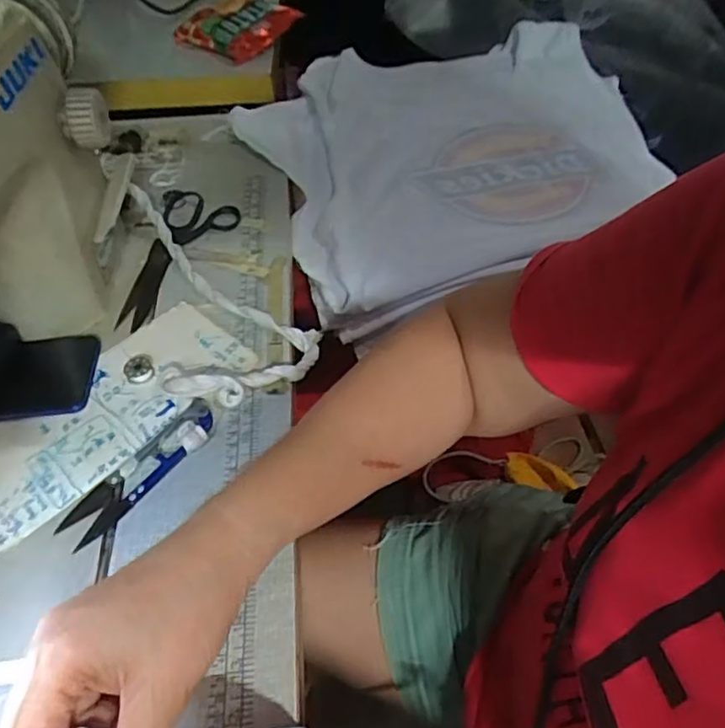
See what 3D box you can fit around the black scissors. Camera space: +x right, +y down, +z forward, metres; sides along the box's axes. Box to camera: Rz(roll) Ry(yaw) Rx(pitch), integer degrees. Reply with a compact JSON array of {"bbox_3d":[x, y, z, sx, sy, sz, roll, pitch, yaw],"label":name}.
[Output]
[{"bbox_3d":[-0.162,-0.103,0.566,0.078,0.012,0.178,1,49,2],"label":"black scissors"}]

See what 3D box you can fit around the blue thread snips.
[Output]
[{"bbox_3d":[-0.145,0.068,0.417,0.030,0.014,0.119,29,56,23],"label":"blue thread snips"}]

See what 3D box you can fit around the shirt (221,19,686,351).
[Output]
[{"bbox_3d":[0.126,-0.254,0.754,0.482,0.099,0.365,-18,51,-14],"label":"shirt"}]

